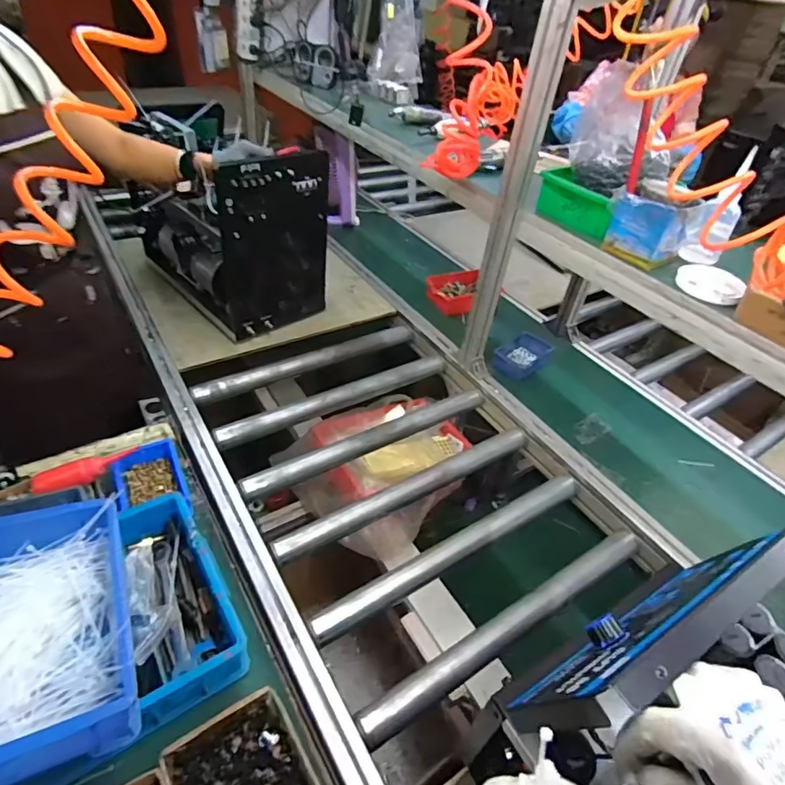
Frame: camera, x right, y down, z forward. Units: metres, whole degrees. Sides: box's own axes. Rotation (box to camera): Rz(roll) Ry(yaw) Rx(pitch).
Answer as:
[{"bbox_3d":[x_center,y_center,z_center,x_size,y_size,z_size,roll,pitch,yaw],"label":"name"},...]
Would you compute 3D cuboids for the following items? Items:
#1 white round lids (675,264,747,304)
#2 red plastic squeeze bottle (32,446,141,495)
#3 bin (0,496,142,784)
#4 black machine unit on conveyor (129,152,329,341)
[{"bbox_3d":[0.512,-0.175,0.789,0.097,0.027,0.099,36,49,29],"label":"white round lids"},{"bbox_3d":[-0.496,0.124,0.802,0.150,0.032,0.036,-20,48,-28],"label":"red plastic squeeze bottle"},{"bbox_3d":[-0.418,0.259,0.564,0.212,0.096,0.321,-13,45,-22],"label":"bin"},{"bbox_3d":[-0.423,-0.452,1.249,0.292,0.390,0.488,-26,51,-32],"label":"black machine unit on conveyor"}]

